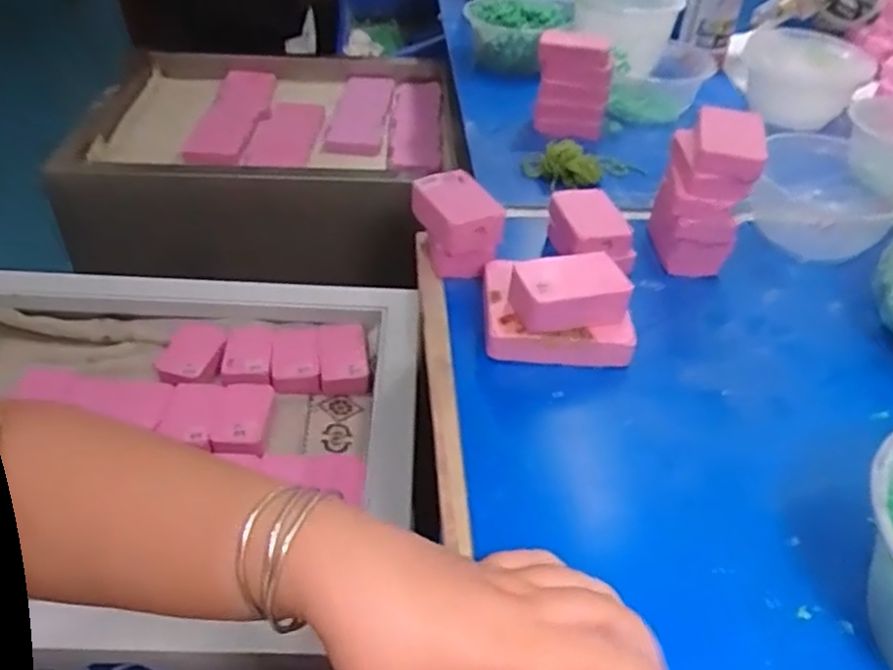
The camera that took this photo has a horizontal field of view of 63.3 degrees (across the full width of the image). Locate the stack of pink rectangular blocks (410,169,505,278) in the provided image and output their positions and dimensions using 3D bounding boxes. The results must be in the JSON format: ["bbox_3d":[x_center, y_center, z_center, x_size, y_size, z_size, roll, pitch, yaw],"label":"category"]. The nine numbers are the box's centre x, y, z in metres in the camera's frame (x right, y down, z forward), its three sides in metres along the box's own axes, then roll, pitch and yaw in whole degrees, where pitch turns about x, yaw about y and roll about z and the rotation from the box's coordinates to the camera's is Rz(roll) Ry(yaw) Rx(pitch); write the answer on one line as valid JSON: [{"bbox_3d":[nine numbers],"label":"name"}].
[{"bbox_3d":[0.005,-0.082,0.556,0.048,0.060,0.073,-20,46,-26],"label":"stack of pink rectangular blocks"}]

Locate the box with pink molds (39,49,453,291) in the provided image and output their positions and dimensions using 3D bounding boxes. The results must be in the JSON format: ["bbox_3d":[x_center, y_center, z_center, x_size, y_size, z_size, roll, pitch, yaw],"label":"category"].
[{"bbox_3d":[-0.240,-0.242,1.006,0.462,0.155,0.367,1,40,-3],"label":"box with pink molds"}]

